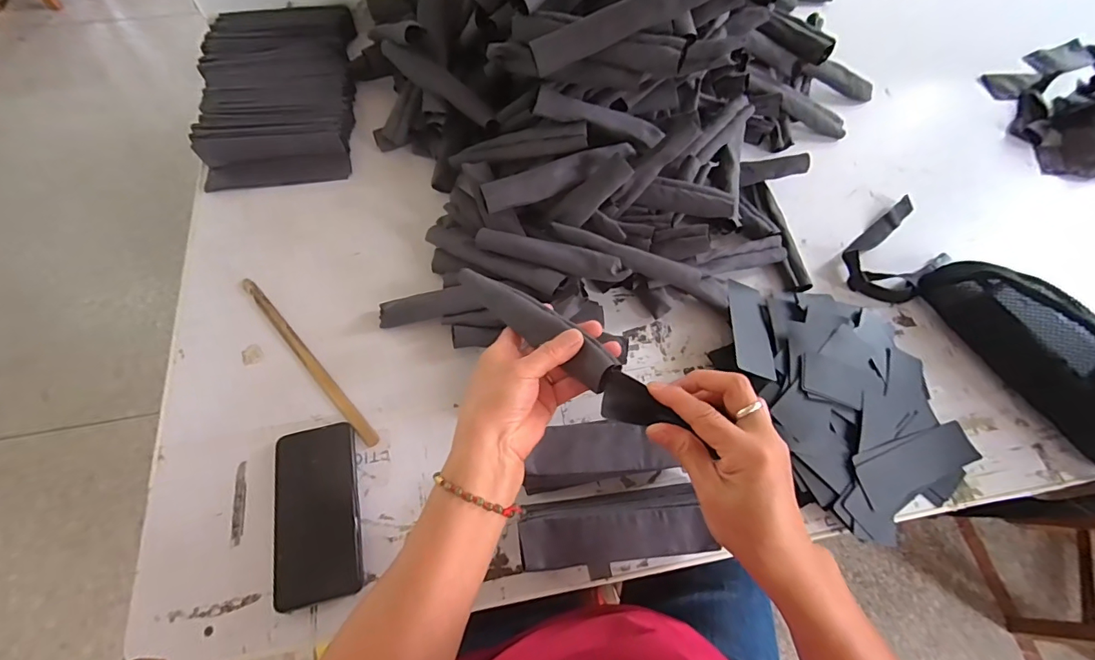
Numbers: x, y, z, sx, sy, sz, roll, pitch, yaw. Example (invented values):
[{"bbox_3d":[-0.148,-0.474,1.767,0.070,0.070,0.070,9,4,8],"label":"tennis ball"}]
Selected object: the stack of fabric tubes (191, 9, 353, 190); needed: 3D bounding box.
[{"bbox_3d":[-0.384,-0.349,0.685,0.205,0.057,0.313,-10,66,-6],"label":"stack of fabric tubes"}]

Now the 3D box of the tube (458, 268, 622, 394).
[{"bbox_3d":[-0.013,-0.009,0.421,0.175,0.017,0.033,36,68,28],"label":"tube"}]

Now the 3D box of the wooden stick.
[{"bbox_3d":[-0.275,0.031,0.544,0.015,0.004,0.264,-40,72,-18],"label":"wooden stick"}]

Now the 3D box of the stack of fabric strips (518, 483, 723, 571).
[{"bbox_3d":[0.056,0.188,0.453,0.169,0.046,0.062,-5,65,-4],"label":"stack of fabric strips"}]

